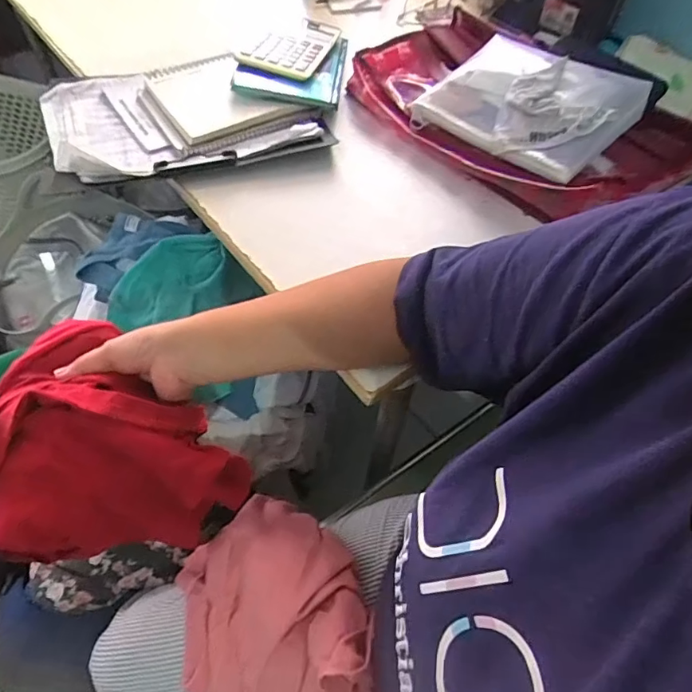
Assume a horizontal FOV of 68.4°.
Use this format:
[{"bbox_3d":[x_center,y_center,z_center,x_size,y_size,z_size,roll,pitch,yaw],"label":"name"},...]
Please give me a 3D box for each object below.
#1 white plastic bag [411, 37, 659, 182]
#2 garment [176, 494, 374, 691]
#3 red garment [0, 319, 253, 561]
[{"bbox_3d":[0.215,-0.292,0.606,0.162,0.060,0.216,-39,66,-24],"label":"white plastic bag"},{"bbox_3d":[-0.062,0.261,0.460,0.169,0.136,0.220,-28,62,-19],"label":"garment"},{"bbox_3d":[-0.233,0.101,0.460,0.223,0.134,0.179,35,62,19],"label":"red garment"}]

